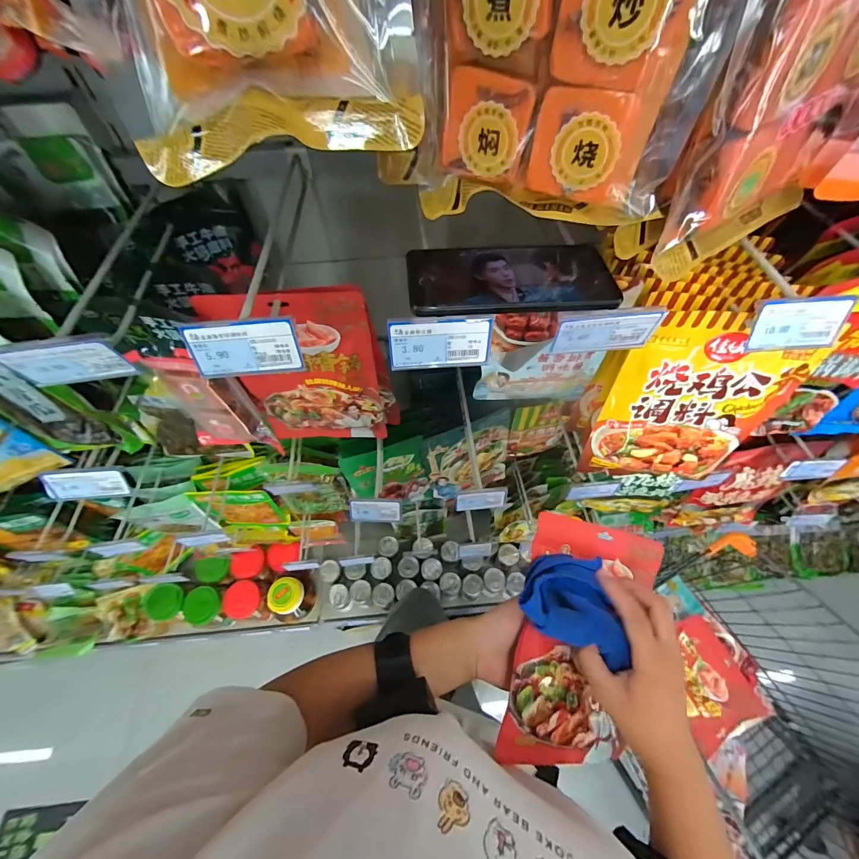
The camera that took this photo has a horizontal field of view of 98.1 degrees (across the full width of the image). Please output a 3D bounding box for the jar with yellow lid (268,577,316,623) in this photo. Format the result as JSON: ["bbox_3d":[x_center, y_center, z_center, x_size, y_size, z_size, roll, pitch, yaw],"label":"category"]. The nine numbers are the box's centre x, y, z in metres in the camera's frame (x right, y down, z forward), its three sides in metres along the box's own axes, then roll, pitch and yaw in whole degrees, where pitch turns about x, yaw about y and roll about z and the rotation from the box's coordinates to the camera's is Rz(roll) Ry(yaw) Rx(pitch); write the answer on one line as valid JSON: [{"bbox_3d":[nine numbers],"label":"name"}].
[{"bbox_3d":[-0.410,0.507,1.105,0.109,0.162,0.104,0,59,1],"label":"jar with yellow lid"}]

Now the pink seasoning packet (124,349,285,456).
[{"bbox_3d":[-0.287,-0.028,0.493,0.130,0.197,0.019,9,59,6],"label":"pink seasoning packet"}]

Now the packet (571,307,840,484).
[{"bbox_3d":[0.299,-0.022,0.434,0.173,0.233,0.014,7,44,7],"label":"packet"}]

